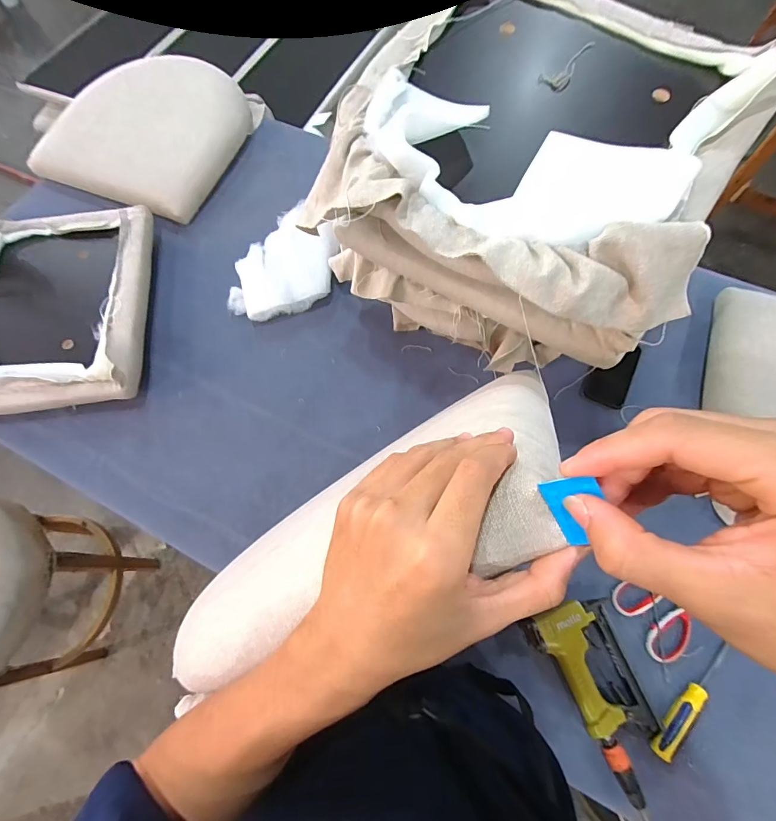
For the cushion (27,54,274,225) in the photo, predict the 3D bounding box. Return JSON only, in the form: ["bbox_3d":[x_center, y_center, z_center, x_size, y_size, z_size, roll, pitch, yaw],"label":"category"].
[{"bbox_3d":[-0.589,-0.706,1.001,0.417,0.107,0.463,21,71,9],"label":"cushion"}]

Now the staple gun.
[{"bbox_3d":[0.315,0.415,0.599,0.121,0.051,0.252,-22,70,-7],"label":"staple gun"}]

